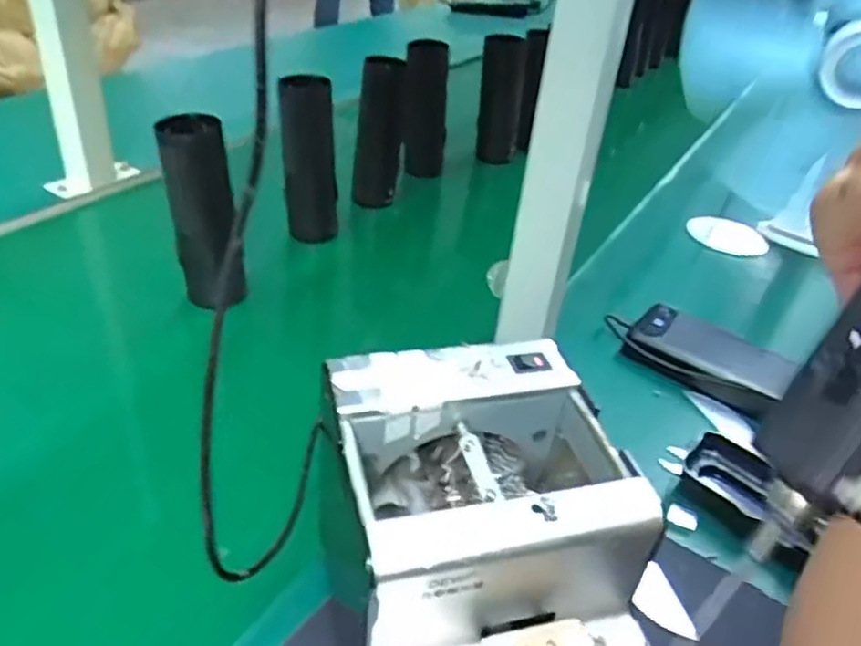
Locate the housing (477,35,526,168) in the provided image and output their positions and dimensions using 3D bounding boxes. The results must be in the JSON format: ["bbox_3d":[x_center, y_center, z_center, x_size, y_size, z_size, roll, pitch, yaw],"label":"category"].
[{"bbox_3d":[0.094,-0.296,0.935,0.053,0.164,0.056,12,35,-1],"label":"housing"}]

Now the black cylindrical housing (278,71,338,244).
[{"bbox_3d":[-0.128,-0.172,0.733,0.055,0.162,0.041,4,36,-12],"label":"black cylindrical housing"}]

